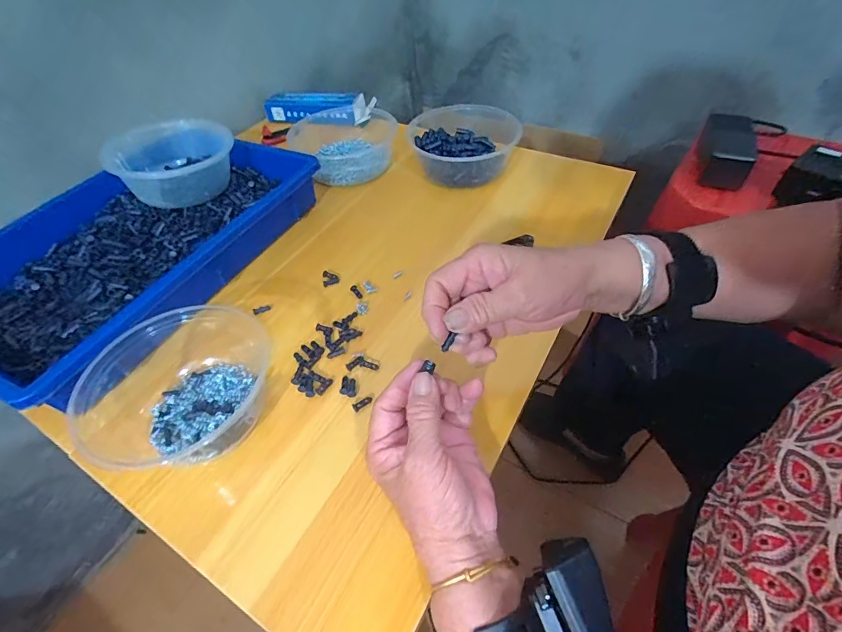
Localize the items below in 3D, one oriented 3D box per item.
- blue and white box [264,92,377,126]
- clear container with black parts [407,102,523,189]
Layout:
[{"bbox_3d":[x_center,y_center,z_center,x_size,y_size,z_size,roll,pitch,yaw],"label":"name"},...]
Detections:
[{"bbox_3d":[-0.170,-0.341,0.684,0.178,0.035,0.051,0,49,4],"label":"blue and white box"},{"bbox_3d":[0.050,-0.211,0.542,0.118,0.048,0.125,14,51,15],"label":"clear container with black parts"}]

